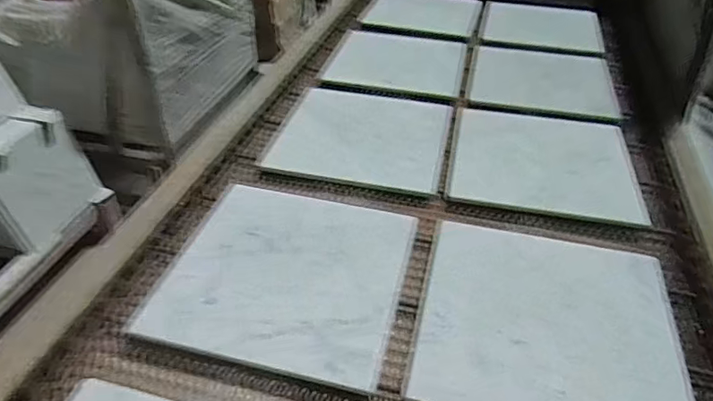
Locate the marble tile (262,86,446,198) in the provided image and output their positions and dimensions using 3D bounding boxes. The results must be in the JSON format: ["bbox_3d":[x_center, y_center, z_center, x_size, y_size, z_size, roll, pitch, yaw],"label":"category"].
[{"bbox_3d":[0.016,-0.131,0.980,0.301,0.019,0.276,9,40,11],"label":"marble tile"}]

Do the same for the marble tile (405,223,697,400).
[{"bbox_3d":[0.237,0.148,0.648,0.302,0.019,0.288,10,40,12],"label":"marble tile"}]

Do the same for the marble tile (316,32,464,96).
[{"bbox_3d":[0.099,-0.335,1.244,0.304,0.024,0.336,8,40,10],"label":"marble tile"}]

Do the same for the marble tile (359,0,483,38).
[{"bbox_3d":[0.196,-0.561,1.529,0.315,0.009,0.316,11,40,13],"label":"marble tile"}]

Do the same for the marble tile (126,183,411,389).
[{"bbox_3d":[-0.086,0.088,0.712,0.298,0.010,0.293,9,40,12],"label":"marble tile"}]

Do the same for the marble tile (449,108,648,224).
[{"bbox_3d":[0.333,-0.082,0.939,0.302,0.009,0.302,8,40,10],"label":"marble tile"}]

